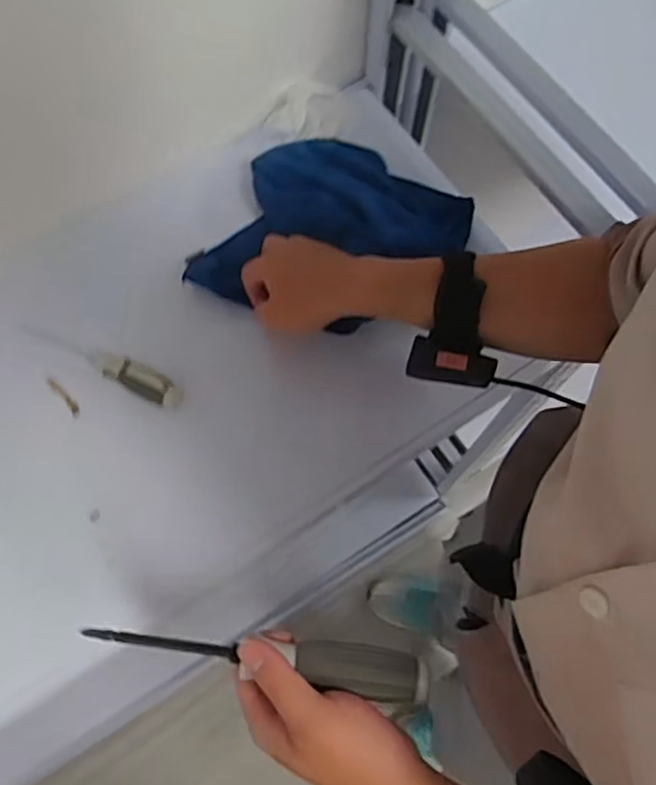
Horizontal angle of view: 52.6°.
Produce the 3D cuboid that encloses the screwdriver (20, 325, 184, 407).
[{"bbox_3d":[-0.214,-0.030,0.639,0.166,0.031,0.026,29,71,9],"label":"screwdriver"}]

